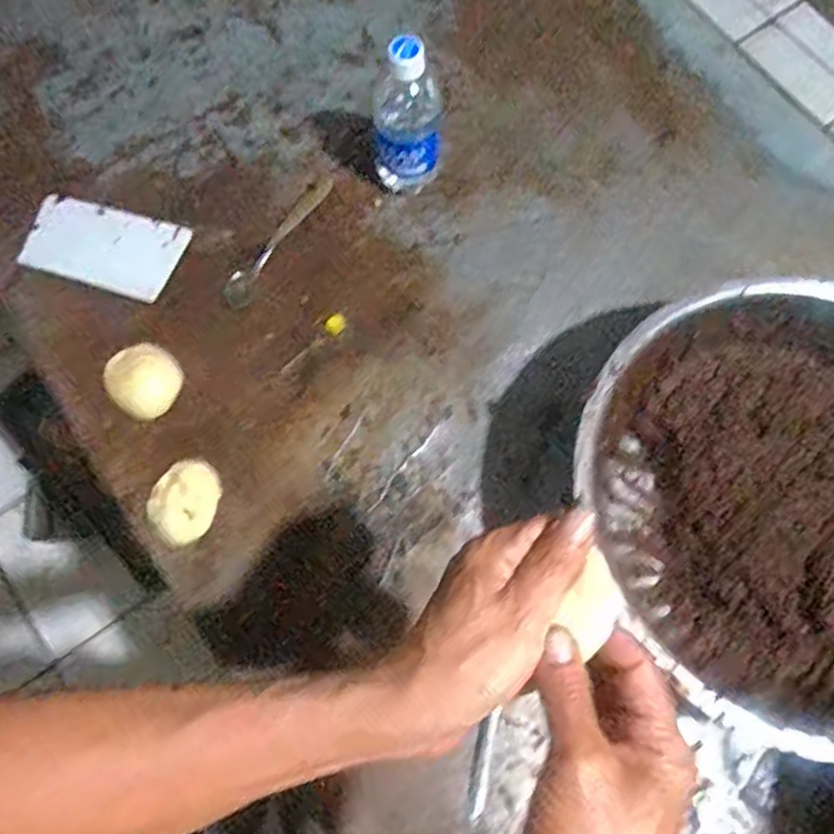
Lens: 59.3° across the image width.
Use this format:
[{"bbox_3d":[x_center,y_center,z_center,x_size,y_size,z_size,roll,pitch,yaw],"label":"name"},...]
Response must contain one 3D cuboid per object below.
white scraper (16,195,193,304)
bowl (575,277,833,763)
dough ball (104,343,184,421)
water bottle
[{"bbox_3d":[-0.313,-0.170,0.731,0.148,0.012,0.086,15,73,3],"label":"white scraper"},{"bbox_3d":[0.289,0.079,0.600,0.336,0.132,0.334,1,73,-2],"label":"bowl"},{"bbox_3d":[-0.252,-0.035,0.676,0.064,0.028,0.062,1,73,-2],"label":"dough ball"},{"bbox_3d":[-0.010,-0.276,0.691,0.065,0.173,0.058,2,73,-1],"label":"water bottle"}]

